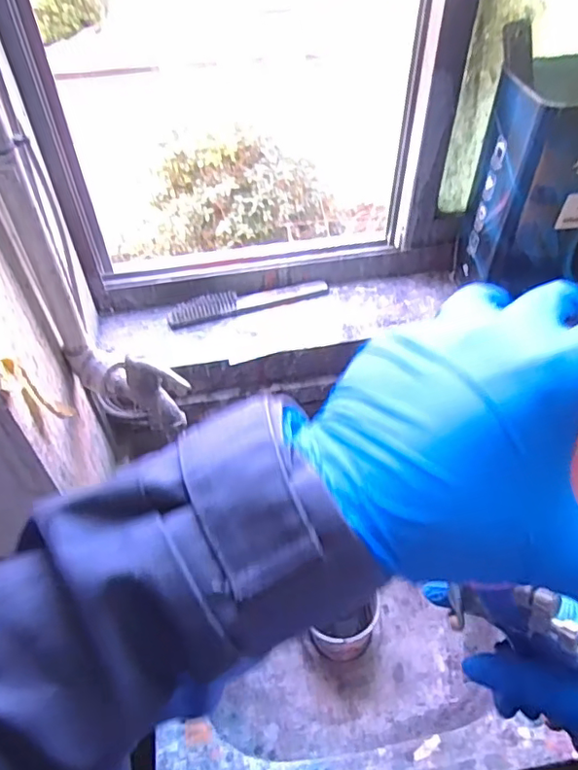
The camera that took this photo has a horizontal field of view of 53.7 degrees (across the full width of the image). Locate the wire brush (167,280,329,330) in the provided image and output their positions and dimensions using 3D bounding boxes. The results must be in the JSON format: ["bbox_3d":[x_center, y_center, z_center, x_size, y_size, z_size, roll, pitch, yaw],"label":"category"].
[{"bbox_3d":[-0.049,-0.105,0.707,0.200,0.023,0.027,-15,51,-12],"label":"wire brush"}]

